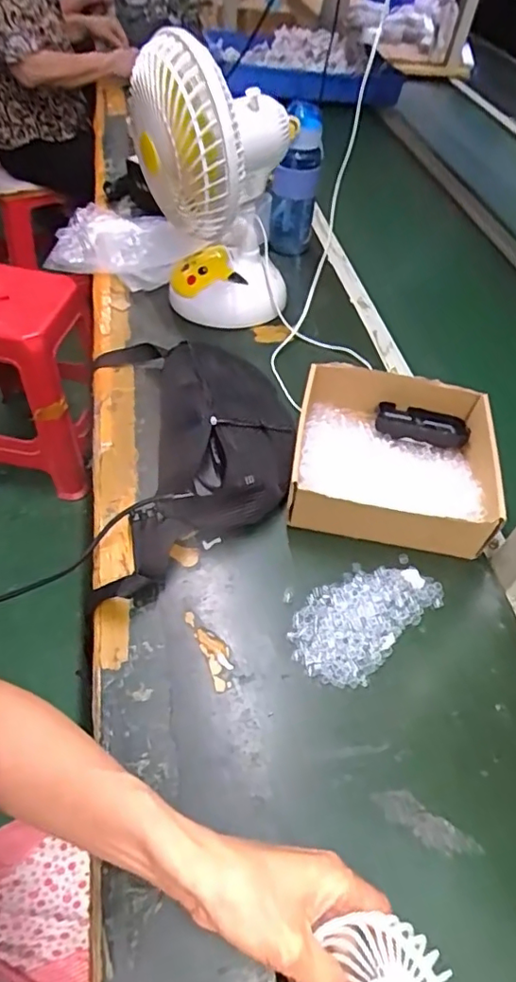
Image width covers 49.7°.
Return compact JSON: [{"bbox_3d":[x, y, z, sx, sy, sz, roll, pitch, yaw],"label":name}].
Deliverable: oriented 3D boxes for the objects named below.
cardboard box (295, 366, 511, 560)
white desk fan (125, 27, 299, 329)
[{"bbox_3d":[0.152,-0.041,0.631,0.211,0.070,0.202,11,50,3],"label":"cardboard box"},{"bbox_3d":[-0.061,-0.412,0.770,0.207,0.320,0.248,-3,51,-8],"label":"white desk fan"}]

